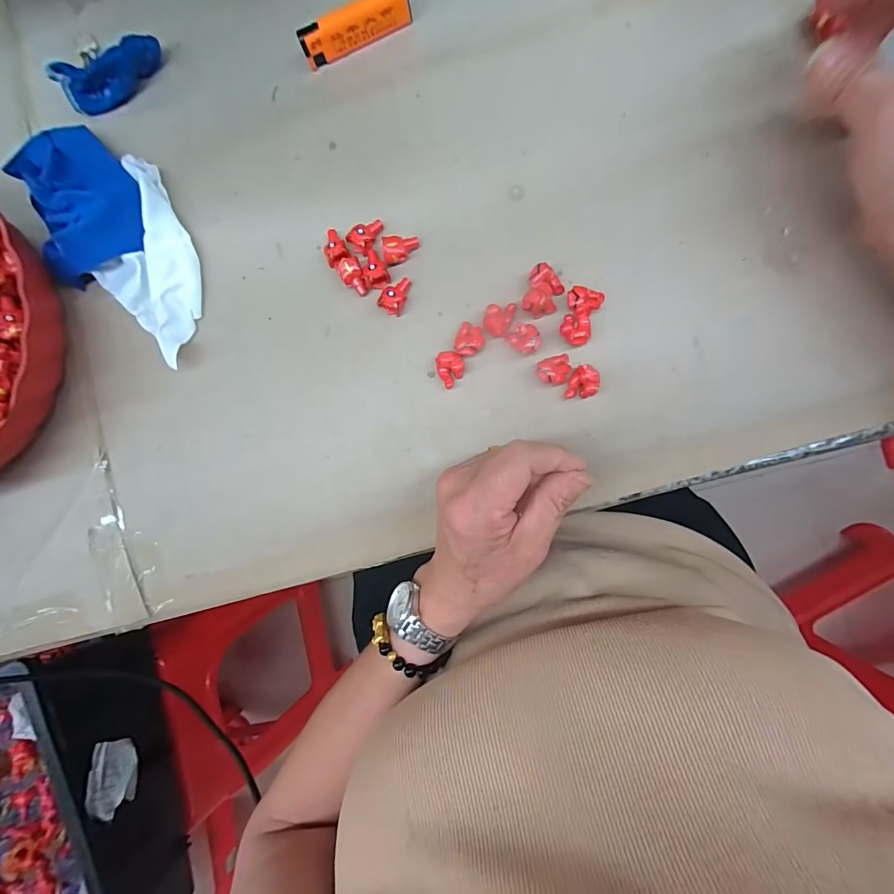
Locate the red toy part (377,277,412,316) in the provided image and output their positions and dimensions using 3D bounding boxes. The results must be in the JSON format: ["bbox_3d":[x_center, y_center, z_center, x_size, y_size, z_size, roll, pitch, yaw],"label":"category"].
[{"bbox_3d":[-0.034,-0.105,0.286,0.015,0.013,0.026,29,93,7],"label":"red toy part"}]

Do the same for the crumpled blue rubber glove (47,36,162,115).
[{"bbox_3d":[-0.250,-0.279,0.314,0.078,0.026,0.022,-19,86,7],"label":"crumpled blue rubber glove"}]

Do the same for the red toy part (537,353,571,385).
[{"bbox_3d":[0.070,-0.049,0.271,0.022,0.013,0.018,-14,87,7],"label":"red toy part"}]

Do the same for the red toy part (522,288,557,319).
[{"bbox_3d":[0.060,-0.093,0.270,0.022,0.018,0.017,11,90,8],"label":"red toy part"}]

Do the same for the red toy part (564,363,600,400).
[{"bbox_3d":[0.088,-0.041,0.269,0.018,0.013,0.021,16,91,8],"label":"red toy part"}]

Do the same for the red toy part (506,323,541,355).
[{"bbox_3d":[0.052,-0.071,0.274,0.018,0.013,0.021,-44,84,5],"label":"red toy part"}]

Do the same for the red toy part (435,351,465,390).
[{"bbox_3d":[0.003,-0.053,0.281,0.018,0.013,0.022,-24,86,7],"label":"red toy part"}]

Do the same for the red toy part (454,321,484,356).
[{"bbox_3d":[0.016,-0.071,0.280,0.019,0.012,0.023,19,92,8],"label":"red toy part"}]

